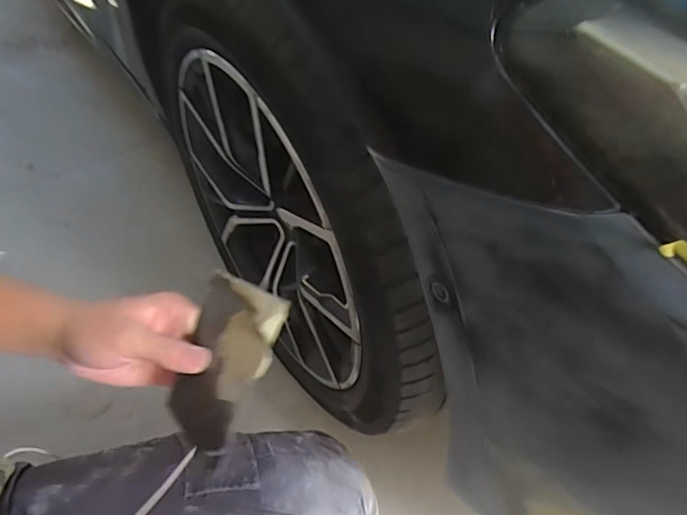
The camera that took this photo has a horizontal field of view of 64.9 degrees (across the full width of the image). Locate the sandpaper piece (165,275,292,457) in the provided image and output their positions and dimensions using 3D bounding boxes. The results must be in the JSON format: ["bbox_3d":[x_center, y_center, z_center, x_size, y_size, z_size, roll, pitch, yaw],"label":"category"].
[{"bbox_3d":[-0.086,0.073,0.379,0.071,0.009,0.114,22,92,32],"label":"sandpaper piece"}]

